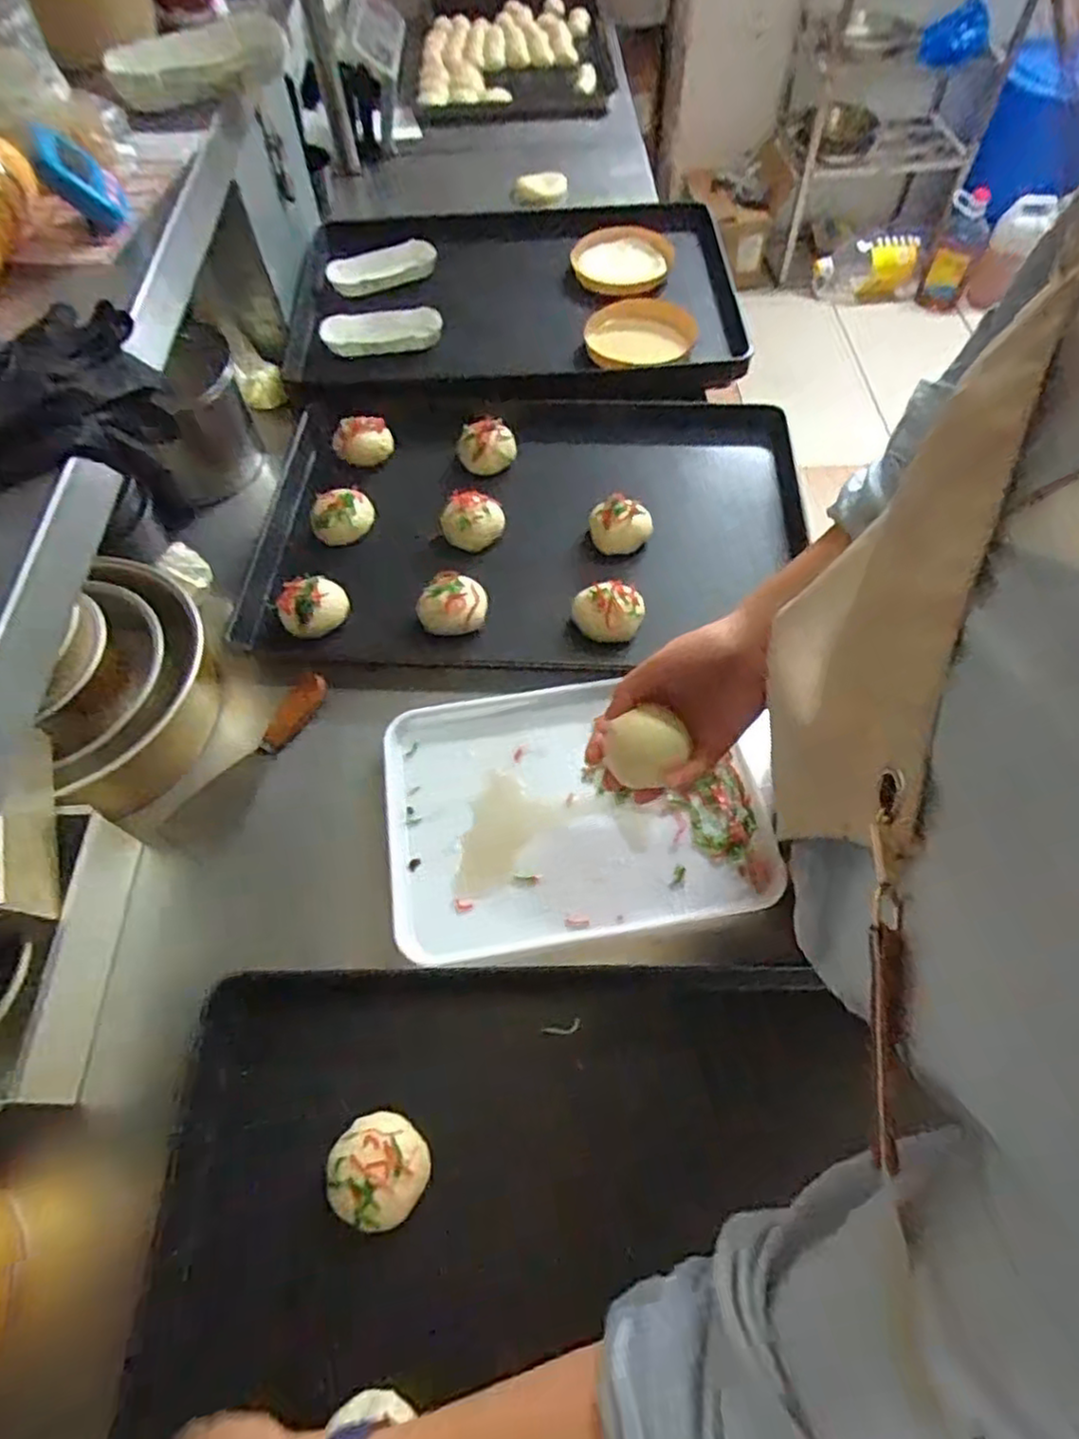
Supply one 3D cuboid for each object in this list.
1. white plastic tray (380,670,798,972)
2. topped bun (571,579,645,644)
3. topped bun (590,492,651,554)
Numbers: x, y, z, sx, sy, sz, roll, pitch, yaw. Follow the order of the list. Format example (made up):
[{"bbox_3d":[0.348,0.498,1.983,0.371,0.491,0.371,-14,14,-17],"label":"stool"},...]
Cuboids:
[{"bbox_3d":[0.027,0.076,0.619,0.318,0.025,0.231,-9,60,-4],"label":"white plastic tray"},{"bbox_3d":[0.070,-0.109,0.710,0.069,0.041,0.058,18,62,12],"label":"topped bun"},{"bbox_3d":[0.086,-0.213,0.765,0.064,0.037,0.055,-22,61,-11],"label":"topped bun"}]

